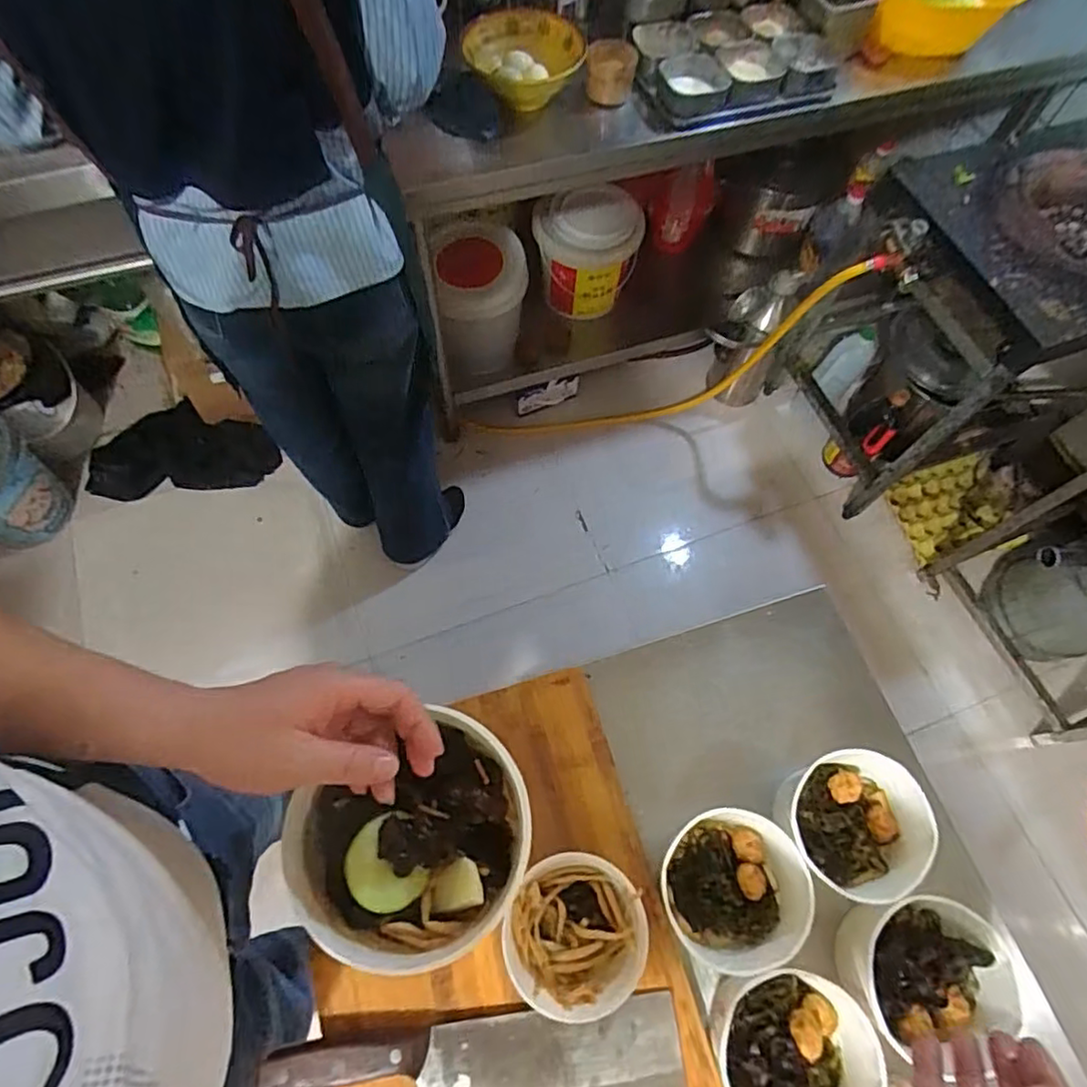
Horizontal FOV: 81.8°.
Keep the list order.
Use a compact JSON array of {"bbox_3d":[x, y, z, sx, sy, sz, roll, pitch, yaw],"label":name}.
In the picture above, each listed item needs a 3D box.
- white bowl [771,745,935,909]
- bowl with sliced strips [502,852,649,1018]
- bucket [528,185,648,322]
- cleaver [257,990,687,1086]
[{"bbox_3d":[0.272,0.251,0.565,0.125,0.074,0.116,-16,68,-9],"label":"white bowl"},{"bbox_3d":[0.027,0.323,0.526,0.109,0.048,0.114,1,66,-1],"label":"bowl with sliced strips"},{"bbox_3d":[0.100,-0.703,1.521,0.229,0.242,0.212,1,66,-1],"label":"bucket"},{"bbox_3d":[-0.047,0.434,0.487,0.318,0.031,0.102,-4,67,-4],"label":"cleaver"}]

